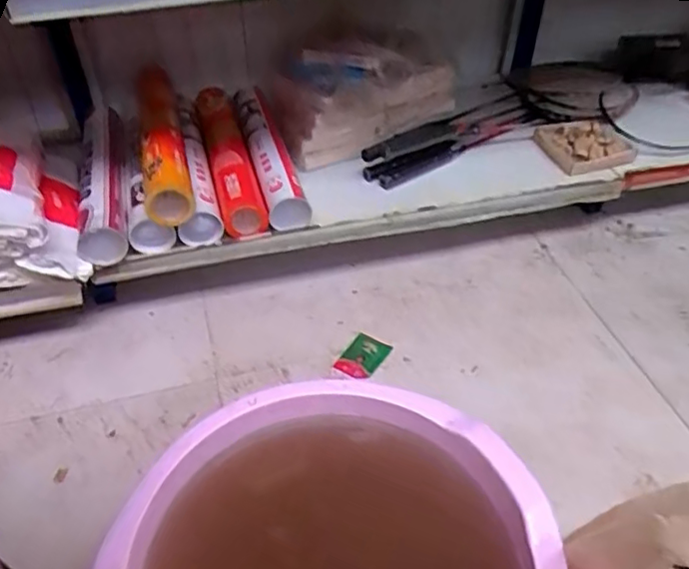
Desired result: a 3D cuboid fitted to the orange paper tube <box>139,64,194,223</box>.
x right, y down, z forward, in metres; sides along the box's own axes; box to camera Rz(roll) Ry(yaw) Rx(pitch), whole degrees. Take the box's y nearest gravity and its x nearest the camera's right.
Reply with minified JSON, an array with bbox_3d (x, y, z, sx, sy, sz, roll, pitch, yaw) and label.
[{"bbox_3d":[-0.273,-0.212,0.917,0.068,0.076,0.314,-10,43,-11],"label":"orange paper tube"}]

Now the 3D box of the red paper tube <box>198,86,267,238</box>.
[{"bbox_3d":[-0.191,-0.208,0.992,0.065,0.066,0.347,-12,44,-13],"label":"red paper tube"}]

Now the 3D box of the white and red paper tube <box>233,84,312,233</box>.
[{"bbox_3d":[-0.122,-0.209,0.975,0.061,0.052,0.296,-13,56,-13],"label":"white and red paper tube"}]

